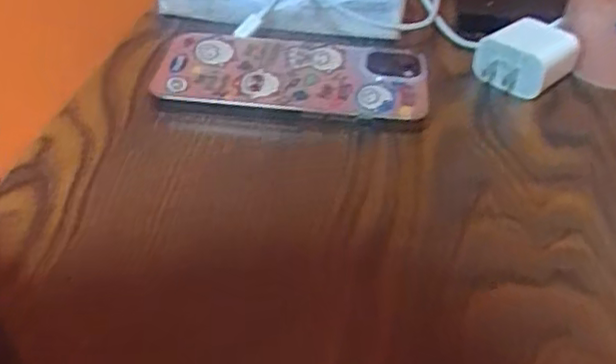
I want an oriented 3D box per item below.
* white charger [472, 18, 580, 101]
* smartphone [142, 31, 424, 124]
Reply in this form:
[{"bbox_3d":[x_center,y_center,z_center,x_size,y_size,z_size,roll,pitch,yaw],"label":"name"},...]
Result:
[{"bbox_3d":[0.118,-0.067,0.368,0.048,0.029,0.036,-25,47,-29],"label":"white charger"},{"bbox_3d":[-0.006,-0.056,0.355,0.139,0.007,0.060,6,47,-3],"label":"smartphone"}]

